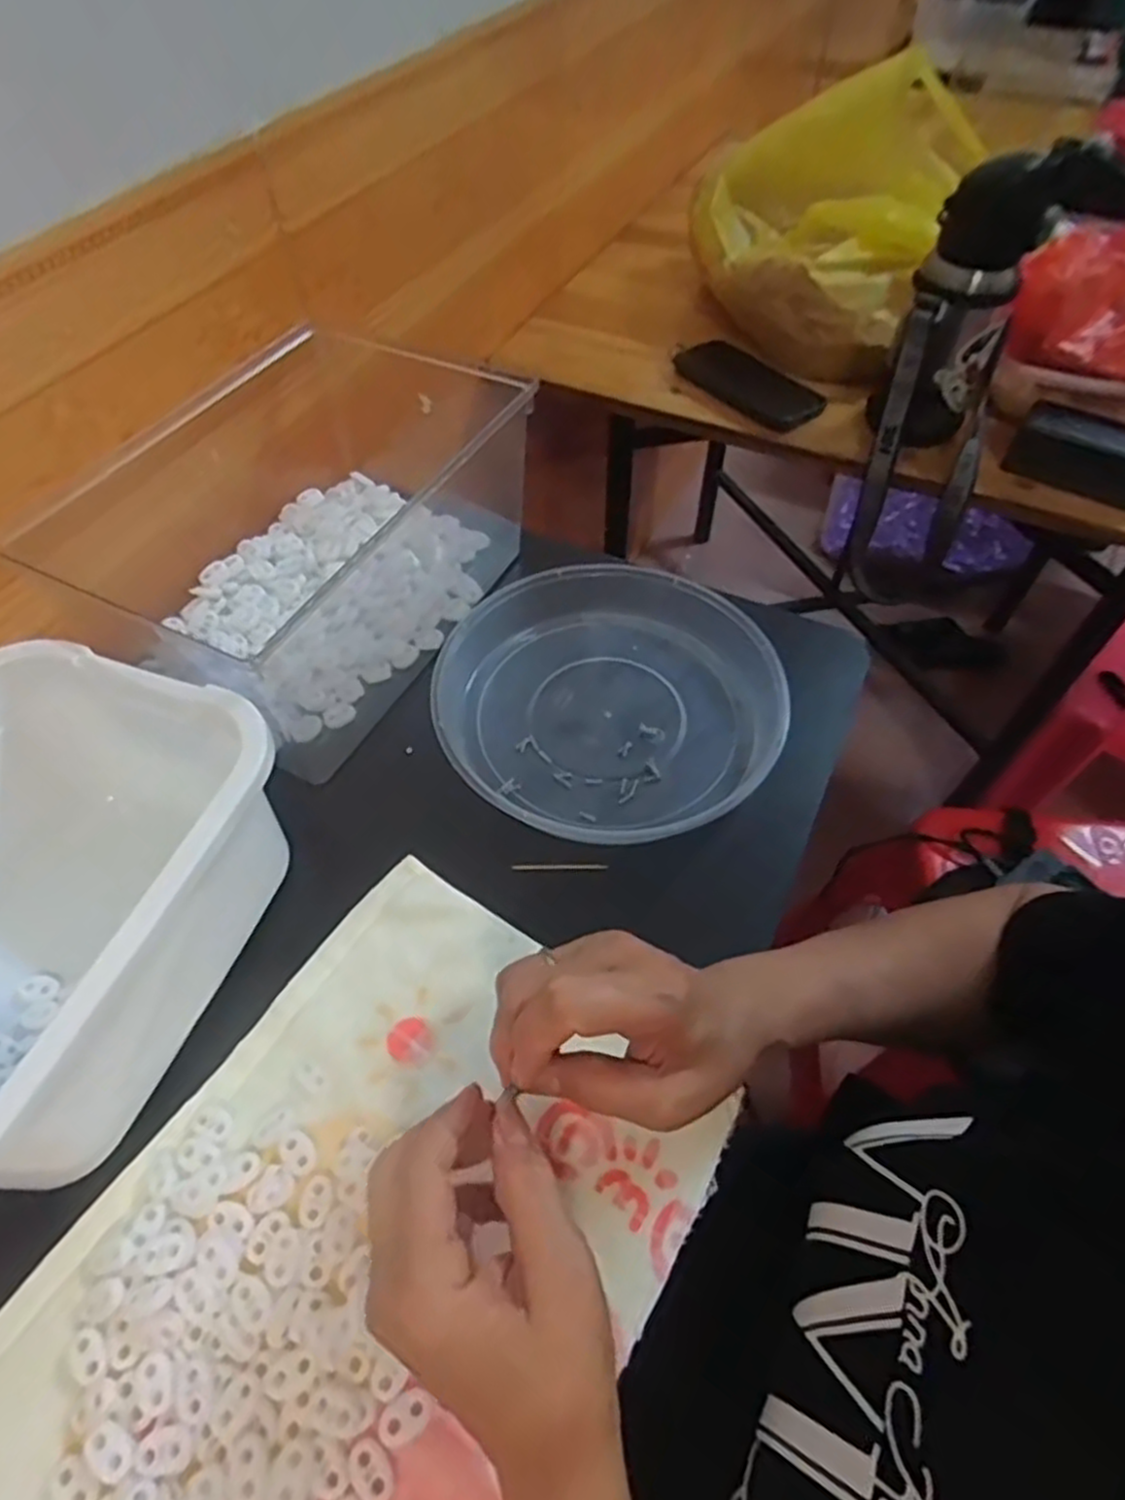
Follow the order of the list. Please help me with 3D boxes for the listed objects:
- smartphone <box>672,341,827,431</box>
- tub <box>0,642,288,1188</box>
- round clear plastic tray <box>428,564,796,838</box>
[{"bbox_3d":[0.199,-0.392,0.801,0.087,0.010,0.170,-31,60,-20],"label":"smartphone"},{"bbox_3d":[-0.272,0.084,0.383,0.194,0.119,0.243,17,55,12],"label":"tub"},{"bbox_3d":[0.035,-0.036,0.520,0.224,0.044,0.215,0,53,0],"label":"round clear plastic tray"}]

